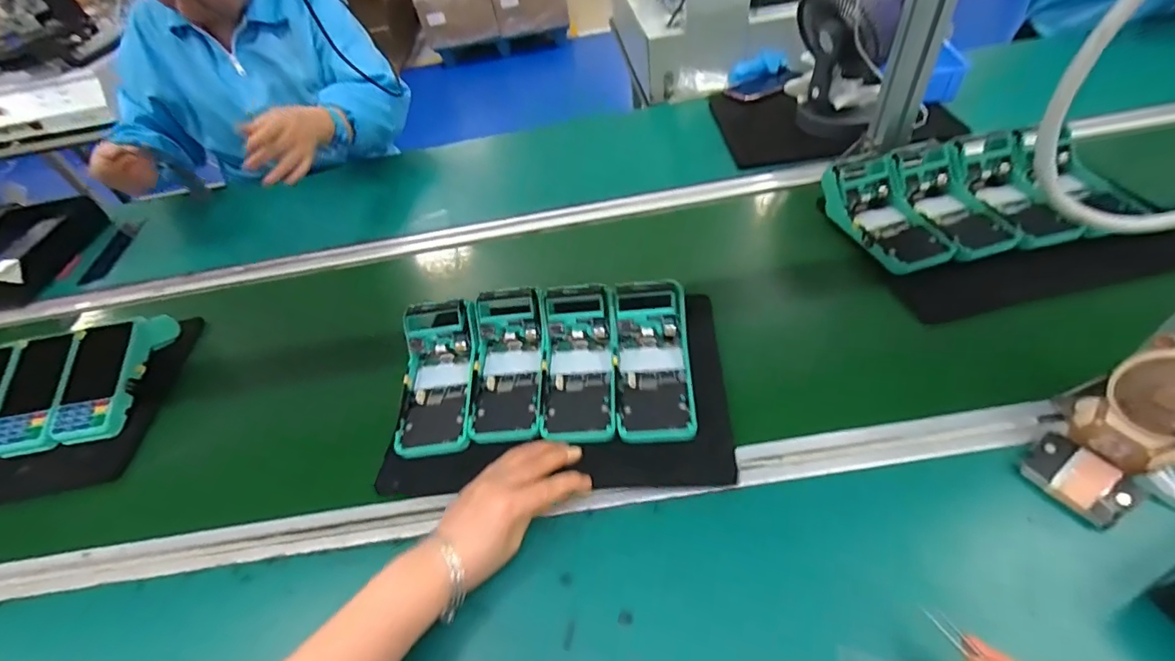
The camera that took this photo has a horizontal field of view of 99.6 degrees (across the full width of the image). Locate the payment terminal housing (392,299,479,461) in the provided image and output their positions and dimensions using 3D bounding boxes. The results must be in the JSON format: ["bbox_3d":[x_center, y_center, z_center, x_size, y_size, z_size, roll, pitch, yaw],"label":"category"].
[{"bbox_3d":[-0.161,0.053,0.545,0.080,0.054,0.173,-4,62,-1],"label":"payment terminal housing"}]

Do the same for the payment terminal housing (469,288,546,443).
[{"bbox_3d":[-0.085,0.036,0.543,0.075,0.054,0.179,-3,58,1],"label":"payment terminal housing"}]

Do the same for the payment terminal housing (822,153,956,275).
[{"bbox_3d":[0.368,-0.153,0.615,0.081,0.076,0.171,-12,38,-10],"label":"payment terminal housing"}]

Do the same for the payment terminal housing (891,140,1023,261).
[{"bbox_3d":[0.443,-0.167,0.624,0.090,0.045,0.201,-7,58,-4],"label":"payment terminal housing"}]

